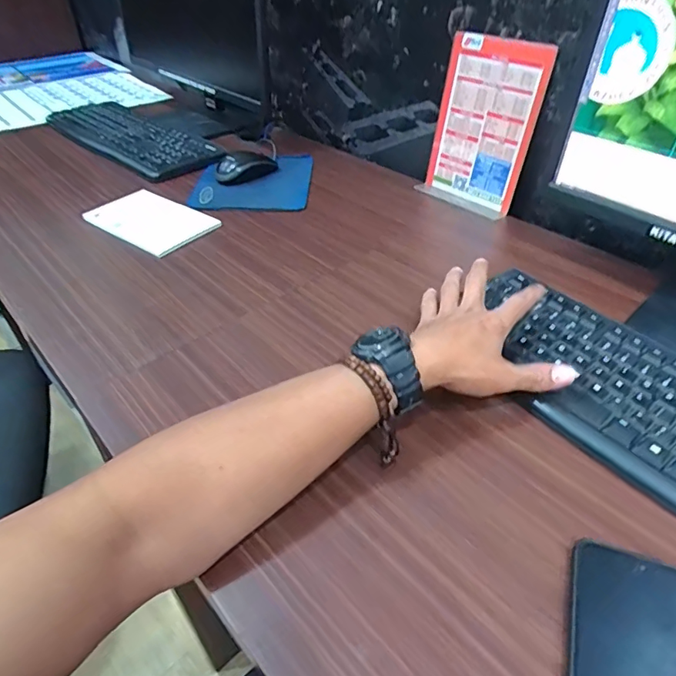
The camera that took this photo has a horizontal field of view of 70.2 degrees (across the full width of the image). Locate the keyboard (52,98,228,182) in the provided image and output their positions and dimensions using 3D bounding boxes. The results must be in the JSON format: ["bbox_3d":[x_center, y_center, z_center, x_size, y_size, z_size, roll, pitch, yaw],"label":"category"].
[{"bbox_3d":[-0.387,-0.393,0.914,0.166,0.028,0.499,-31,49,-29],"label":"keyboard"}]

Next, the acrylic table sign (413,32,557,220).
[{"bbox_3d":[0.198,-0.296,0.676,0.059,0.205,0.145,-33,50,-30],"label":"acrylic table sign"}]

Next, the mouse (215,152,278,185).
[{"bbox_3d":[-0.150,-0.275,0.774,0.052,0.031,0.099,32,51,32],"label":"mouse"}]

